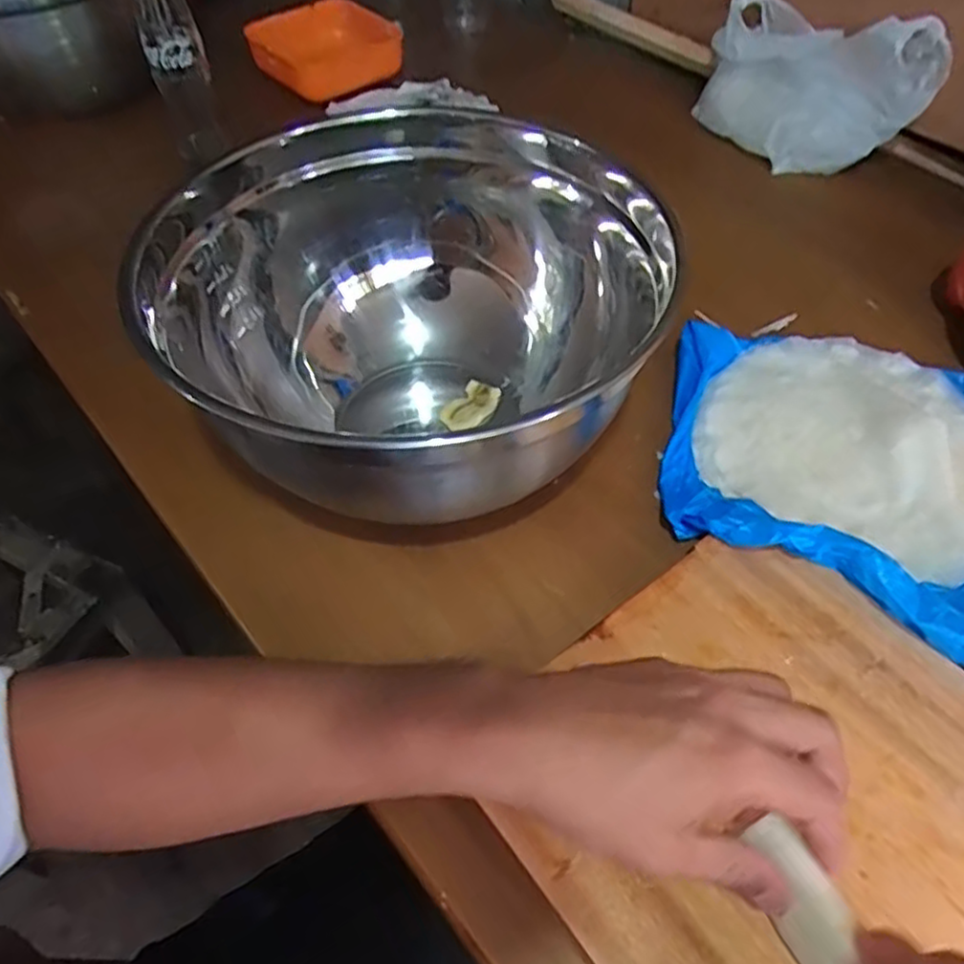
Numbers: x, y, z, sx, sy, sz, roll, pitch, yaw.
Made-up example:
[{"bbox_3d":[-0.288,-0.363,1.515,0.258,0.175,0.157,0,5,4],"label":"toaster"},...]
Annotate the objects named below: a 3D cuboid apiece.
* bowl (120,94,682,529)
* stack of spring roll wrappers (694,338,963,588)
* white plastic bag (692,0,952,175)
[{"bbox_3d":[-0.053,-0.096,0.469,0.261,0.188,0.311,-35,59,-21],"label":"bowl"},{"bbox_3d":[0.267,-0.036,0.510,0.201,0.025,0.213,19,57,17],"label":"stack of spring roll wrappers"},{"bbox_3d":[0.343,-0.424,0.738,0.148,0.136,0.184,-13,54,-7],"label":"white plastic bag"}]

